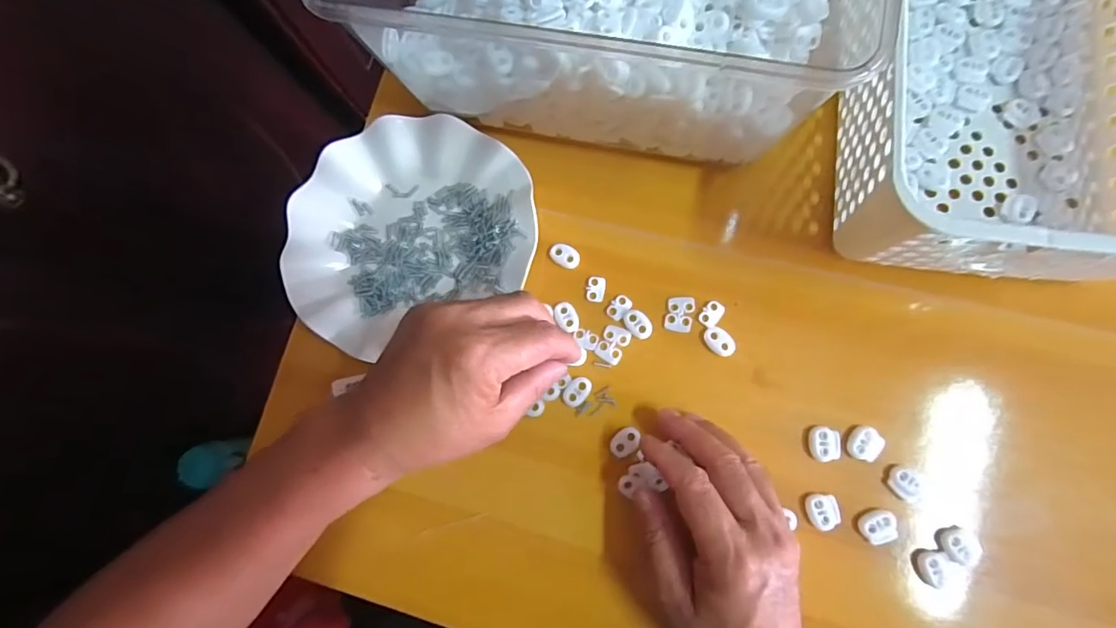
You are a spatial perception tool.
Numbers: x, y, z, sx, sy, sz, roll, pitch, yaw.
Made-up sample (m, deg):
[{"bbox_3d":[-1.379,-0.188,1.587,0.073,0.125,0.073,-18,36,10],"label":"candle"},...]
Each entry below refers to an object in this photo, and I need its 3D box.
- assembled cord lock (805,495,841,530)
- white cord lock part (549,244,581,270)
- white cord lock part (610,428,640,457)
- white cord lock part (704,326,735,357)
[{"bbox_3d":[0.170,0.127,0.326,0.018,0.008,0.021,-7,79,4],"label":"assembled cord lock"},{"bbox_3d":[0.005,-0.043,0.374,0.023,0.004,0.015,25,83,9],"label":"white cord lock part"},{"bbox_3d":[0.046,0.087,0.346,0.022,0.008,0.015,-35,78,-2],"label":"white cord lock part"},{"bbox_3d":[0.112,0.019,0.352,0.023,0.004,0.016,43,86,11],"label":"white cord lock part"}]

